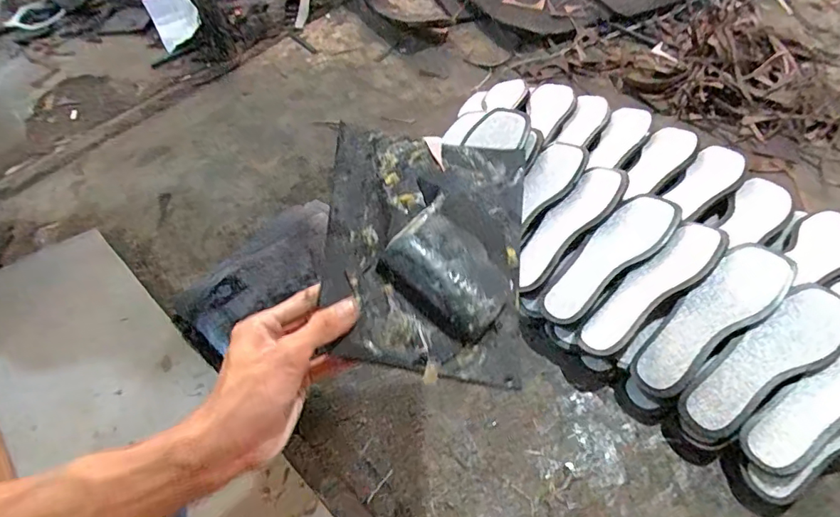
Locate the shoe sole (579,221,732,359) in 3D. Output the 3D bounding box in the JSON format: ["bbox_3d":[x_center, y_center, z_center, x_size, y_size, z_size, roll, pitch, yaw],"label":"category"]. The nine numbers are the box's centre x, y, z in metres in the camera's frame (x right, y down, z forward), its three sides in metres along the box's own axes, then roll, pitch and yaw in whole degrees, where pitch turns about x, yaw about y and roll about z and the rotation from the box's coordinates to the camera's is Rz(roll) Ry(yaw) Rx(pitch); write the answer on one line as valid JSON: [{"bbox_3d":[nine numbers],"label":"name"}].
[{"bbox_3d":[0.298,0.039,0.637,0.229,0.013,0.061,-41,60,-4],"label":"shoe sole"}]

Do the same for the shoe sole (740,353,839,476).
[{"bbox_3d":[0.470,0.160,0.557,0.233,0.010,0.072,-34,59,-5],"label":"shoe sole"}]

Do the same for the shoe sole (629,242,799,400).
[{"bbox_3d":[0.360,0.073,0.608,0.237,0.014,0.076,-42,60,-5],"label":"shoe sole"}]

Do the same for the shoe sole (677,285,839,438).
[{"bbox_3d":[0.411,0.118,0.579,0.239,0.019,0.073,-36,59,-4],"label":"shoe sole"}]

